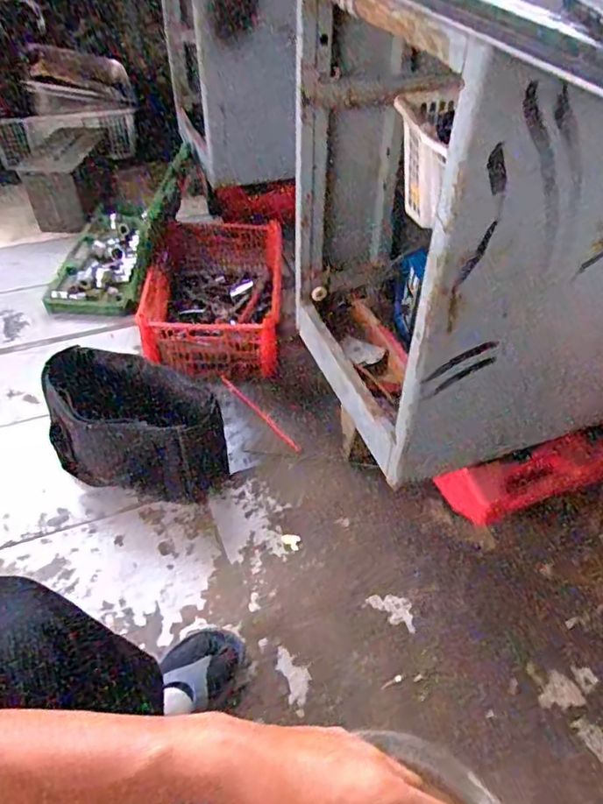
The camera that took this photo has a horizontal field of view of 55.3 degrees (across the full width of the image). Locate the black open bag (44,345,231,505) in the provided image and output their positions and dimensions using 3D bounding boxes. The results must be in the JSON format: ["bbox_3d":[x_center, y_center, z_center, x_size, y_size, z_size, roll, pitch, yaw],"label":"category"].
[{"bbox_3d":[-0.286,0.042,1.010,0.289,0.191,0.196,0,46,-2],"label":"black open bag"}]

